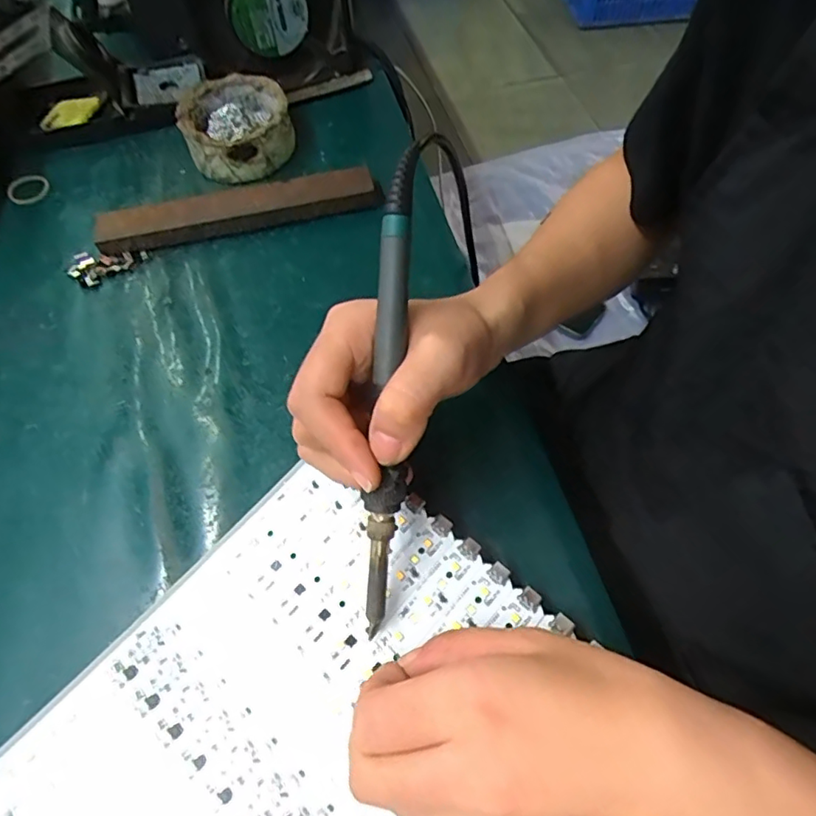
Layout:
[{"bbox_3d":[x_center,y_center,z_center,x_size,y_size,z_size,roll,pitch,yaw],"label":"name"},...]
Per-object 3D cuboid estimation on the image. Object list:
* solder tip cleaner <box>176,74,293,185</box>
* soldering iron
[{"bbox_3d":[-0.132,-0.218,0.452,0.082,0.044,0.085,-16,61,-6],"label":"solder tip cleaner"},{"bbox_3d":[-0.008,-0.003,0.238,0.018,0.016,0.205,1,95,-2],"label":"soldering iron"}]

